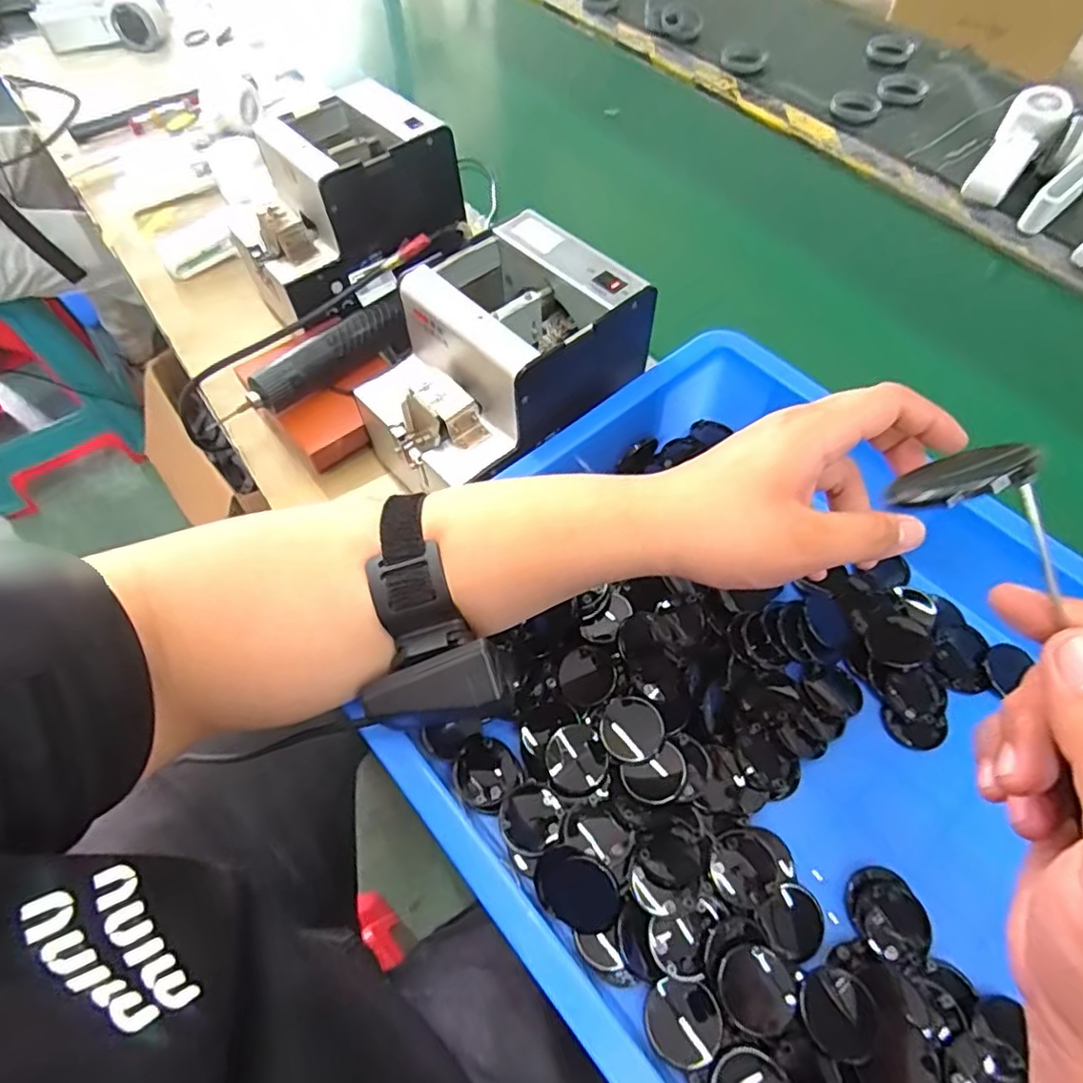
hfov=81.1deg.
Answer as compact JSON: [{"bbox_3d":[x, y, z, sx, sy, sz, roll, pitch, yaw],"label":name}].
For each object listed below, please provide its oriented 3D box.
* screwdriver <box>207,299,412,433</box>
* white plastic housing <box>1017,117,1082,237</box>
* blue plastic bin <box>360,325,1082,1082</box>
[{"bbox_3d":[-0.179,-0.139,0.504,0.170,0.035,0.031,-38,66,-22],"label":"screwdriver"},{"bbox_3d":[0.562,-0.392,0.678,0.062,0.043,0.155,38,80,20],"label":"white plastic housing"},{"bbox_3d":[0.192,0.129,0.359,0.428,0.092,0.586,-35,65,-20],"label":"blue plastic bin"}]

